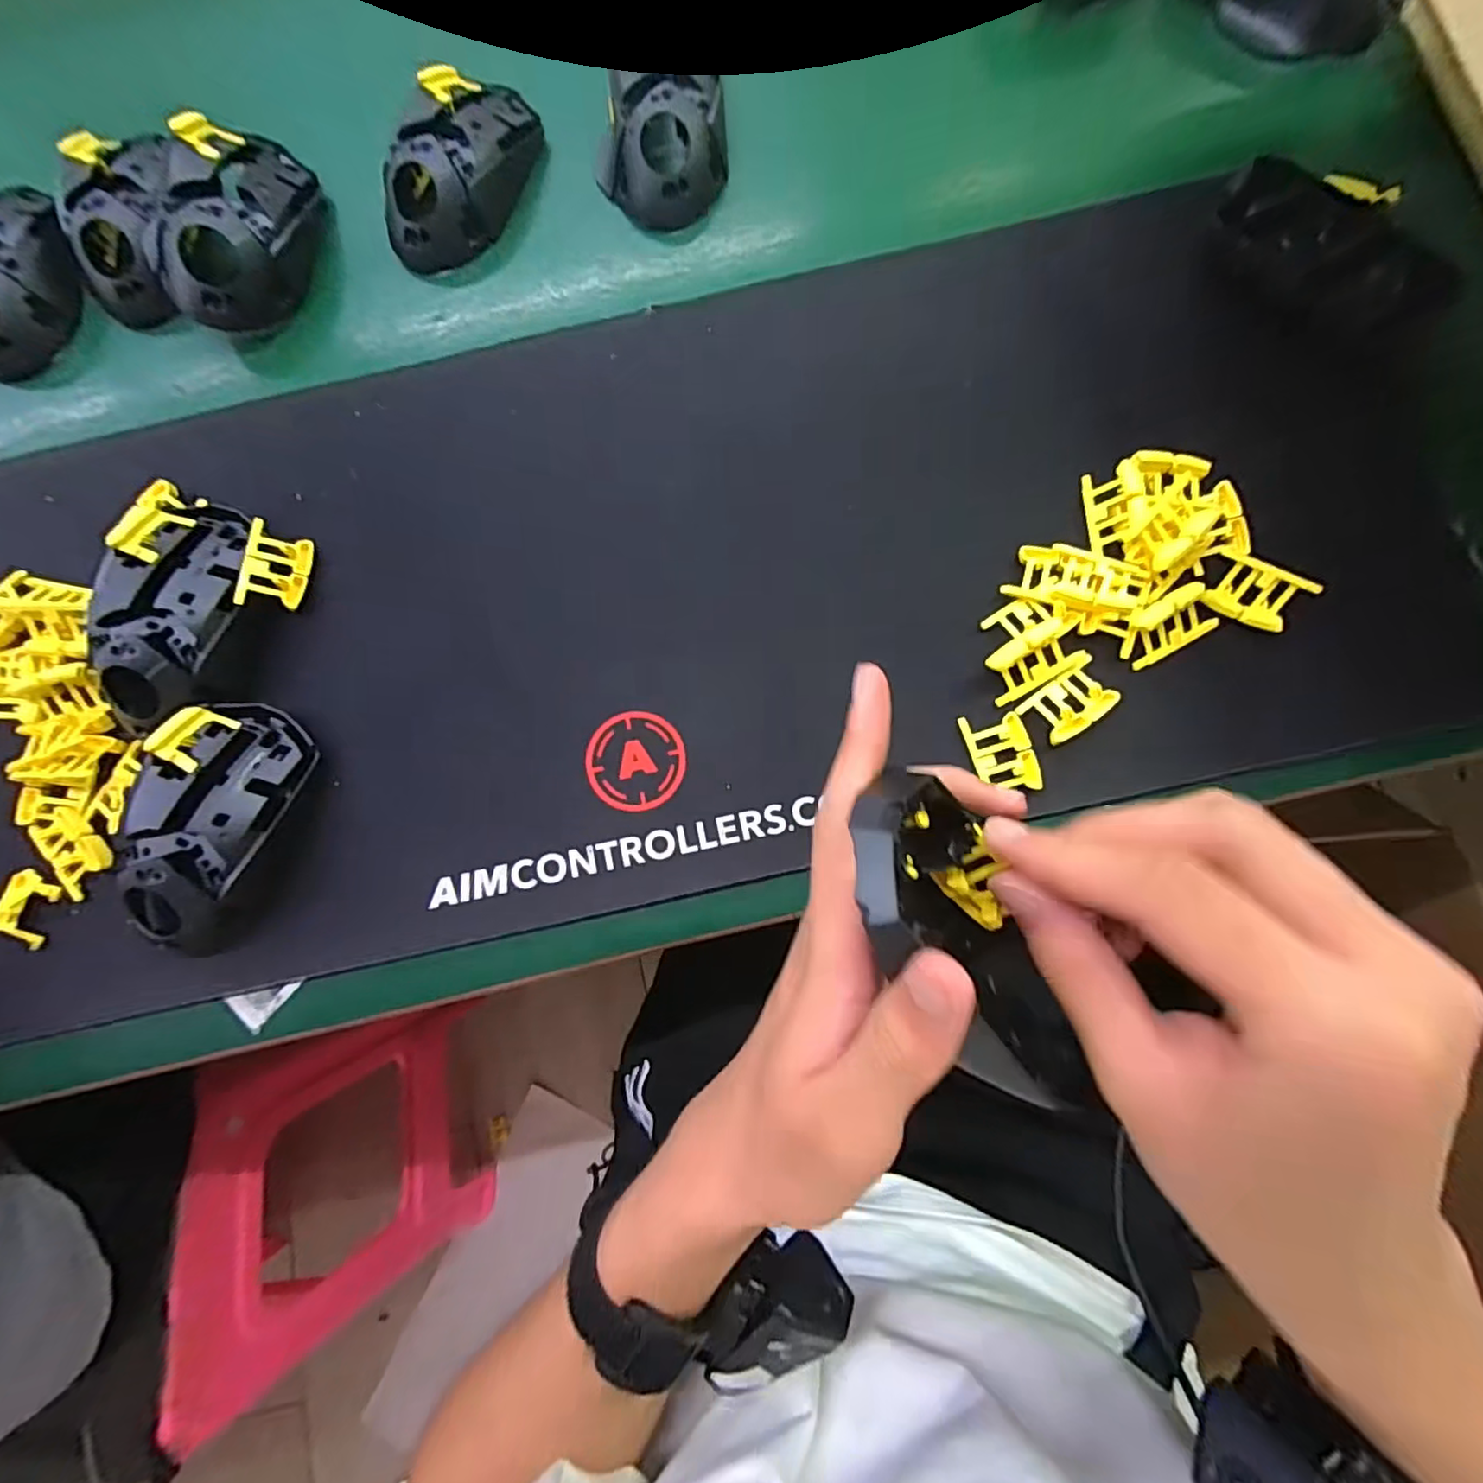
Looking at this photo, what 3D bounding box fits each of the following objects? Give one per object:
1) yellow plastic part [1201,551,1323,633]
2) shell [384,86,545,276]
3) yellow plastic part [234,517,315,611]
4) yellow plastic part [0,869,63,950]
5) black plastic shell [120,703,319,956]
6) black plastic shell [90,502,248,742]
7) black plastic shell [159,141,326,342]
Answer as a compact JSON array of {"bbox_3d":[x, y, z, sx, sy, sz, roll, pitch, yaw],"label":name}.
[{"bbox_3d":[0.236,-0.069,0.288,0.038,0.013,0.026,28,82,6],"label":"yellow plastic part"},{"bbox_3d":[-0.158,-0.320,0.350,0.056,0.040,0.107,21,82,4],"label":"shell"},{"bbox_3d":[-0.230,-0.087,0.313,0.027,0.006,0.042,9,79,-27],"label":"yellow plastic part"},{"bbox_3d":[-0.338,0.079,0.297,0.020,0.010,0.030,25,82,5],"label":"yellow plastic part"},{"bbox_3d":[-0.246,0.038,0.292,0.054,0.034,0.112,23,82,5],"label":"black plastic shell"},{"bbox_3d":[-0.270,-0.062,0.301,0.055,0.027,0.110,6,81,2],"label":"black plastic shell"},{"bbox_3d":[-0.274,-0.280,0.348,0.057,0.057,0.111,21,82,4],"label":"black plastic shell"}]

